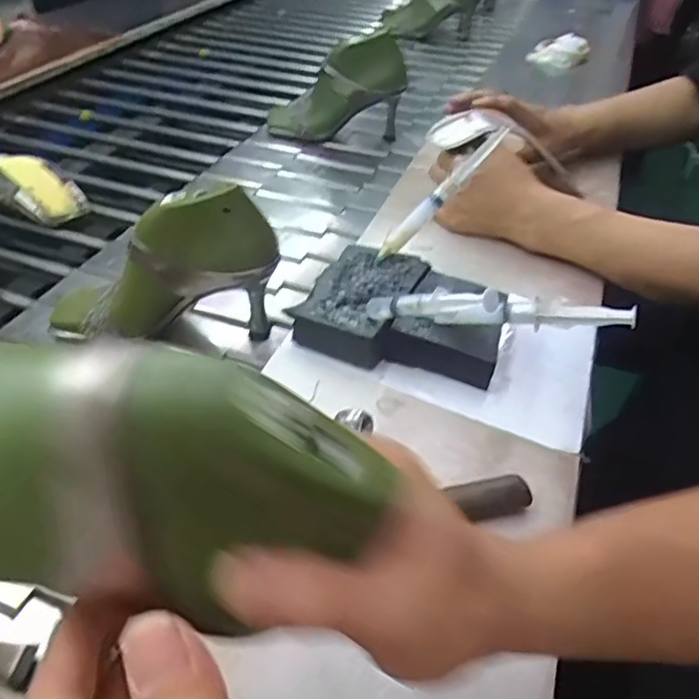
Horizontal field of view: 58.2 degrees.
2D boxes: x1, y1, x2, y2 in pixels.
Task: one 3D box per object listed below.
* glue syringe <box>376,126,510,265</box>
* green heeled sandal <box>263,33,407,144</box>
[{"bbox_3d":[0.076,-0.132,0.546,0.020,0.154,0.012,28,27,-36],"label":"glue syringe"},{"bbox_3d":[-0.020,-0.395,0.959,0.206,0.153,0.068,-2,41,-5],"label":"green heeled sandal"}]

